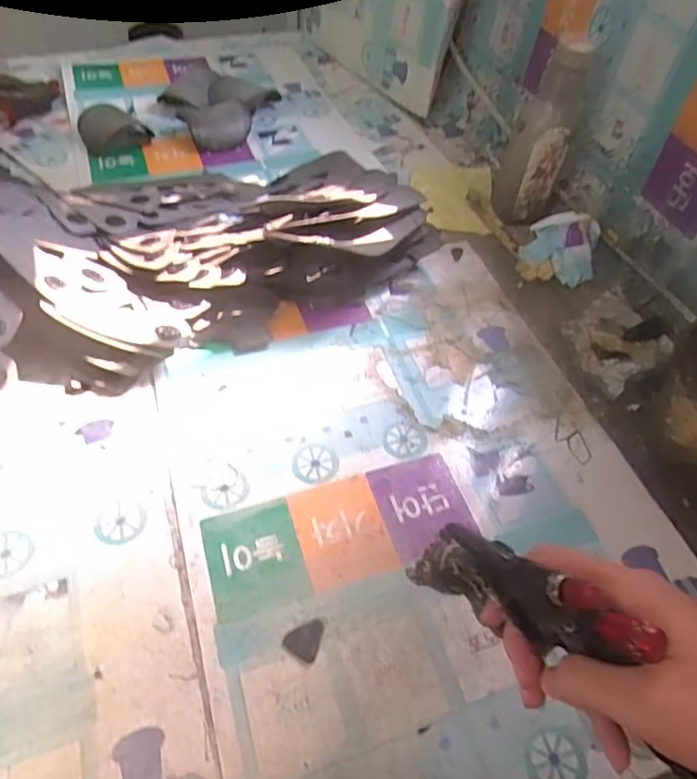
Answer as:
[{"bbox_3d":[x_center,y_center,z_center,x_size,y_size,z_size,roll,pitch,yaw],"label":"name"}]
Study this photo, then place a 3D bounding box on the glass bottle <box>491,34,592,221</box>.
[{"bbox_3d":[0.221,-0.292,0.667,0.053,0.202,0.054,-7,52,-9],"label":"glass bottle"}]

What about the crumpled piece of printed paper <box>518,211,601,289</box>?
[{"bbox_3d":[0.237,-0.155,0.639,0.079,0.074,0.036,10,51,5],"label":"crumpled piece of printed paper"}]

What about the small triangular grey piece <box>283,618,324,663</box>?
[{"bbox_3d":[-0.030,0.175,0.408,0.024,0.005,0.028,25,54,16],"label":"small triangular grey piece"}]

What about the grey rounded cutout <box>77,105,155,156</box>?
[{"bbox_3d":[-0.323,-0.360,0.795,0.094,0.041,0.062,-16,54,-15],"label":"grey rounded cutout"}]

